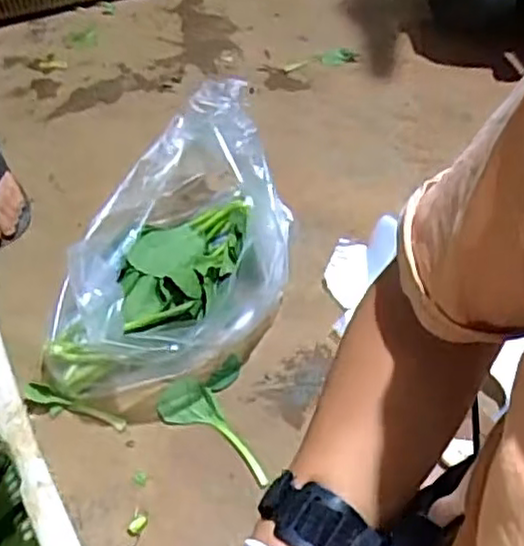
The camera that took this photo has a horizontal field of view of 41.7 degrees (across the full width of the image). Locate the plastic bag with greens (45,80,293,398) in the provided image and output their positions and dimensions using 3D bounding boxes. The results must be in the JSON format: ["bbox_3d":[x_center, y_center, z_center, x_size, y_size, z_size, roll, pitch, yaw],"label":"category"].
[{"bbox_3d":[-0.109,-0.039,0.912,0.255,0.206,0.383,11,54,7],"label":"plastic bag with greens"}]

